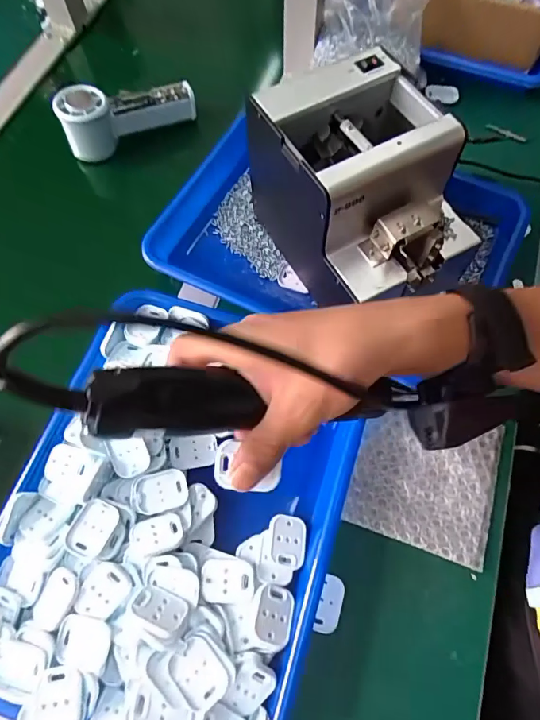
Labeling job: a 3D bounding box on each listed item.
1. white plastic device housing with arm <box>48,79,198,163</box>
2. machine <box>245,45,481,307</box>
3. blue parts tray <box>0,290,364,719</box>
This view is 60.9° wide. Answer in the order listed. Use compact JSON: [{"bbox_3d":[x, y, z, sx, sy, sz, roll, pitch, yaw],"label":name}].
[{"bbox_3d":[-0.158,-0.280,0.514,0.148,0.058,0.039,-24,67,-10],"label":"white plastic device housing with arm"},{"bbox_3d":[0.080,-0.138,0.405,0.131,0.147,0.172,-24,67,-10],"label":"machine"},{"bbox_3d":[-0.071,0.112,0.365,0.244,0.041,0.320,16,67,8],"label":"blue parts tray"}]

